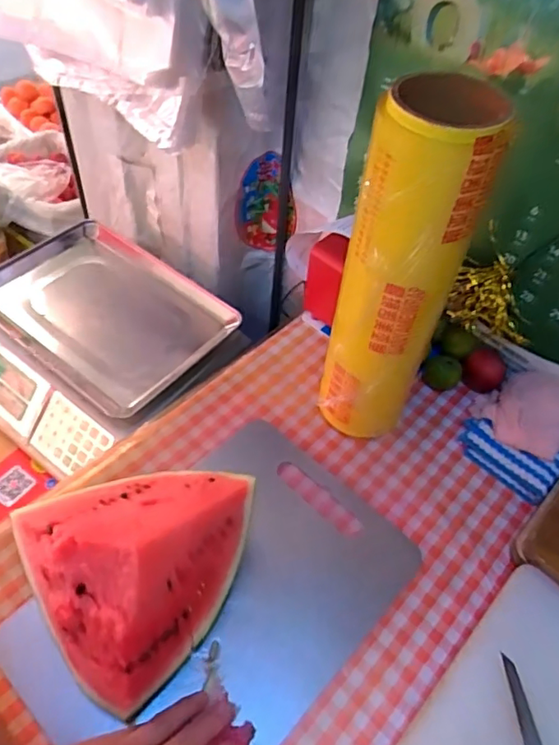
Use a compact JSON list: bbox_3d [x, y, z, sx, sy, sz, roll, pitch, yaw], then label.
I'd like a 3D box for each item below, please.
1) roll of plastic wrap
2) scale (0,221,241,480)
[{"bbox_3d":[0.102,-0.069,0.514,0.091,0.374,0.076,18,52,9],"label":"roll of plastic wrap"},{"bbox_3d":[-0.277,-0.047,0.797,0.361,0.120,0.298,34,56,21],"label":"scale"}]

